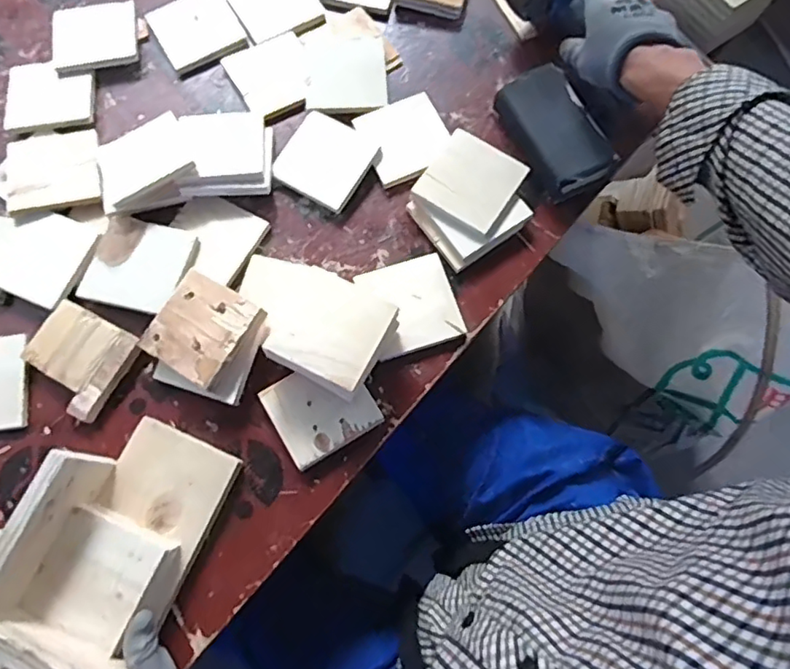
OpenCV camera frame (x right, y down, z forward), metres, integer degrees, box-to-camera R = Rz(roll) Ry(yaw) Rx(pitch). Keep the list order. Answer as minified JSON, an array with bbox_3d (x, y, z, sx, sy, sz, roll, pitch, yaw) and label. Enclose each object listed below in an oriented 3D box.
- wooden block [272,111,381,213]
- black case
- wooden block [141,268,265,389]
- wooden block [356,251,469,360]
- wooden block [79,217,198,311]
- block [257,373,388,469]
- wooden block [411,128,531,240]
[{"bbox_3d":[-0.074,-0.189,0.623,0.092,0.005,0.093,29,78,6],"label":"wooden block"},{"bbox_3d":[0.171,-0.217,0.622,0.084,0.050,0.144,-26,77,-6],"label":"black case"},{"bbox_3d":[-0.181,-0.006,0.546,0.091,0.009,0.090,29,78,15],"label":"wooden block"},{"bbox_3d":[0.017,-0.029,0.585,0.085,0.017,0.091,-18,77,-5],"label":"wooden block"},{"bbox_3d":[-0.256,-0.071,0.587,0.097,0.009,0.092,13,76,3],"label":"wooden block"},{"bbox_3d":[-0.070,0.069,0.550,0.090,0.018,0.084,-31,78,-8],"label":"block"},{"bbox_3d":[0.078,-0.157,0.597,0.090,0.011,0.096,32,78,7],"label":"wooden block"}]

